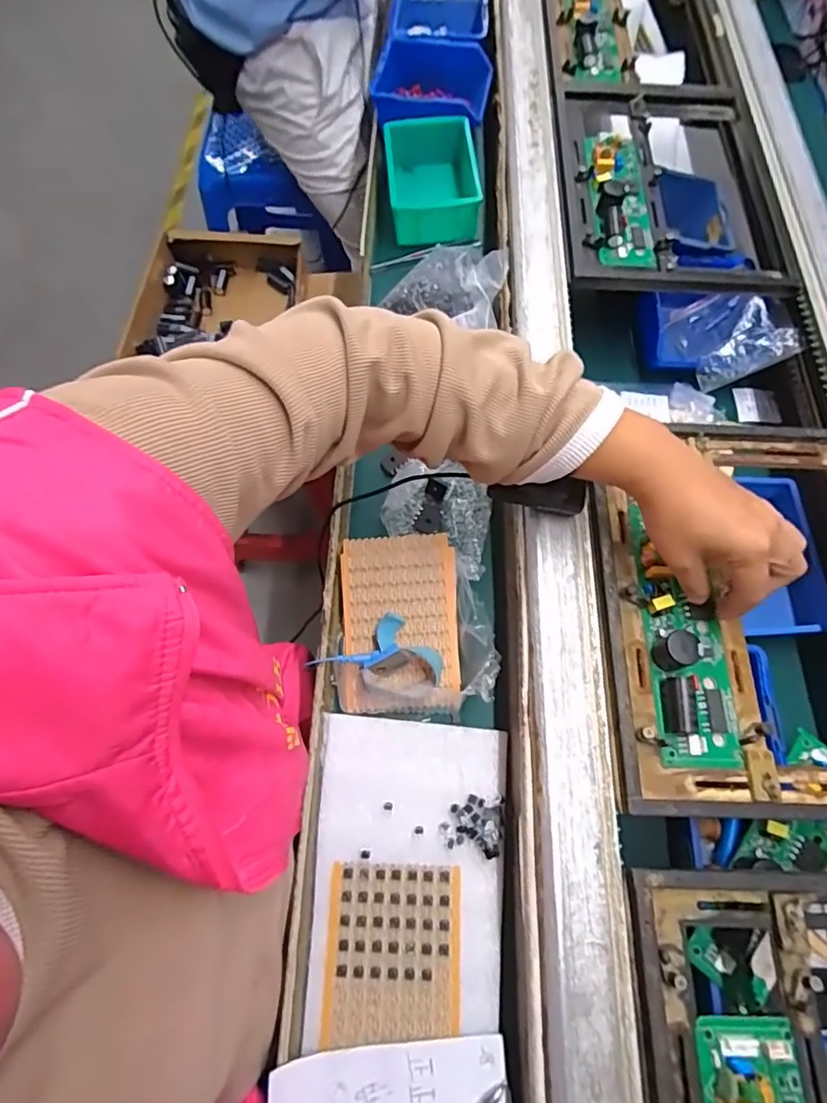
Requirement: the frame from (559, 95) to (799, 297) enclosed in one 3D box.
[{"bbox_3d":[0.264,-0.389,0.589,0.220,0.033,0.320,4,67,0],"label":"frame"}]

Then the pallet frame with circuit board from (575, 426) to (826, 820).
[{"bbox_3d":[0.248,0.032,0.411,0.223,0.030,0.295,2,67,-1],"label":"pallet frame with circuit board"}]

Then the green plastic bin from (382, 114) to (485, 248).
[{"bbox_3d":[0.023,-0.400,0.622,0.101,0.066,0.154,-4,67,-3],"label":"green plastic bin"}]

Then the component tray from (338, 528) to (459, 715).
[{"bbox_3d":[-0.010,0.052,0.432,0.088,0.017,0.136,-1,67,-2],"label":"component tray"}]

